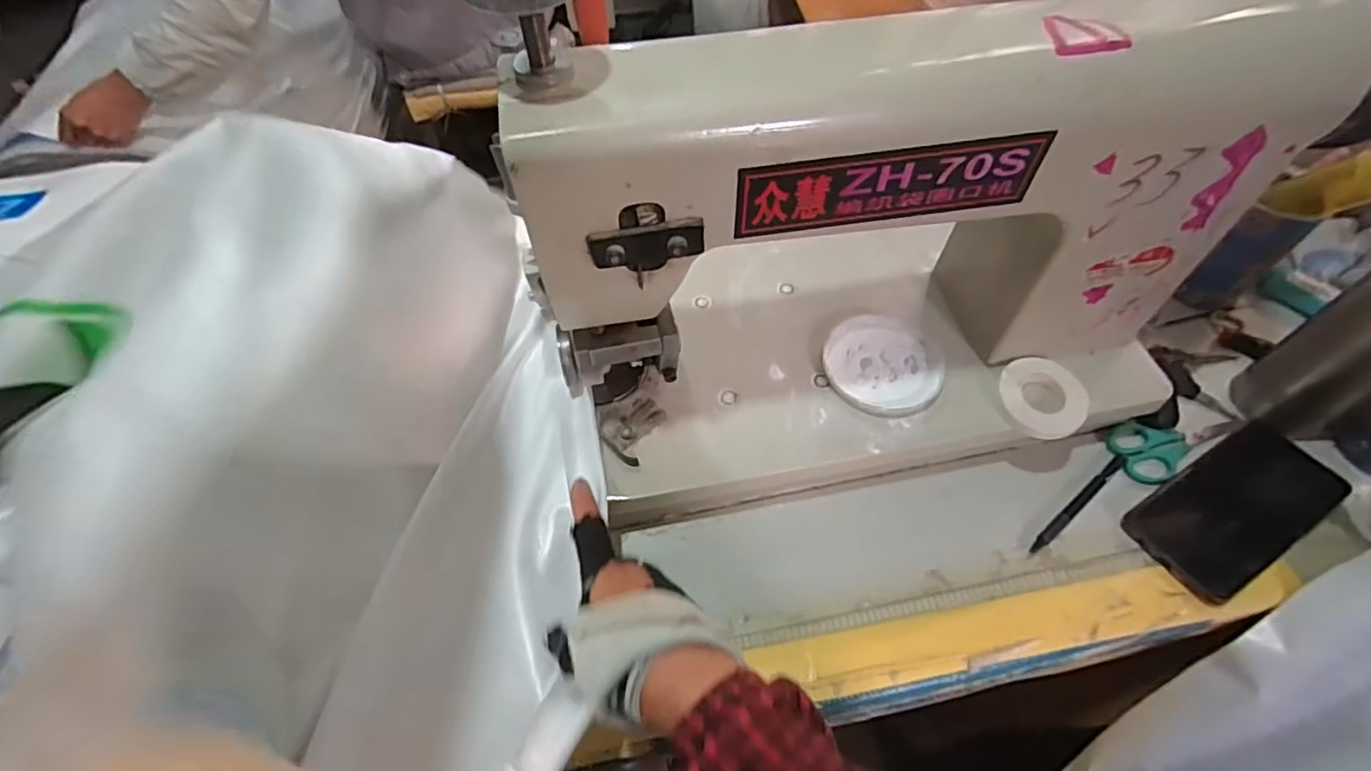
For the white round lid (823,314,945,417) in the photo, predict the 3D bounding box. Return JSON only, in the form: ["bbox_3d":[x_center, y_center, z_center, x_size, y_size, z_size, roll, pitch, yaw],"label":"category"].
[{"bbox_3d":[0.156,-0.017,0.484,0.090,0.009,0.094,-1,56,2],"label":"white round lid"}]

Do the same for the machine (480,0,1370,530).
[{"bbox_3d":[0.159,-0.109,0.405,0.498,0.268,0.205,-11,56,-5],"label":"machine"}]

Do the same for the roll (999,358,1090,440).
[{"bbox_3d":[0.268,0.008,0.458,0.060,0.009,0.064,-1,56,2],"label":"roll"}]

